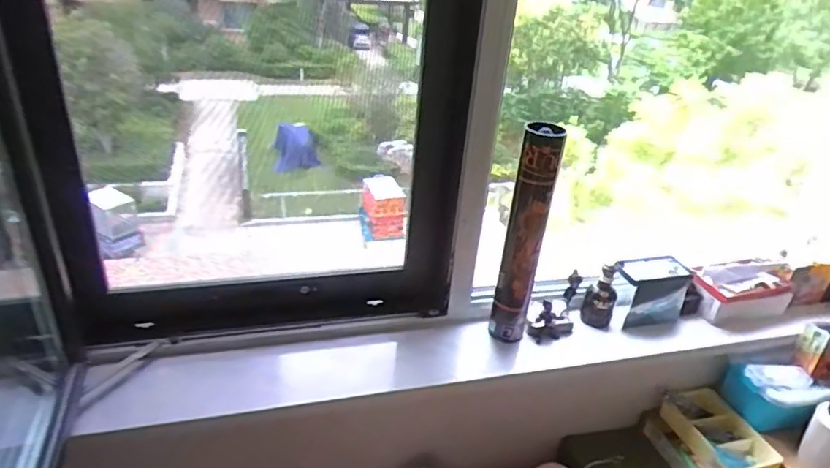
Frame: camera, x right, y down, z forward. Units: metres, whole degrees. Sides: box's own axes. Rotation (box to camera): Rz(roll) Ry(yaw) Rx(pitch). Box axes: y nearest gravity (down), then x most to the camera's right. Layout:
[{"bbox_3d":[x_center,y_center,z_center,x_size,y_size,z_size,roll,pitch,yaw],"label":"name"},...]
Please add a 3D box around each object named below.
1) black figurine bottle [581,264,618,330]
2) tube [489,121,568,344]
[{"bbox_3d":[0.361,0.120,1.100,0.062,0.120,0.045,18,32,22],"label":"black figurine bottle"},{"bbox_3d":[0.185,0.009,0.959,0.064,0.387,0.051,13,30,14],"label":"tube"}]

